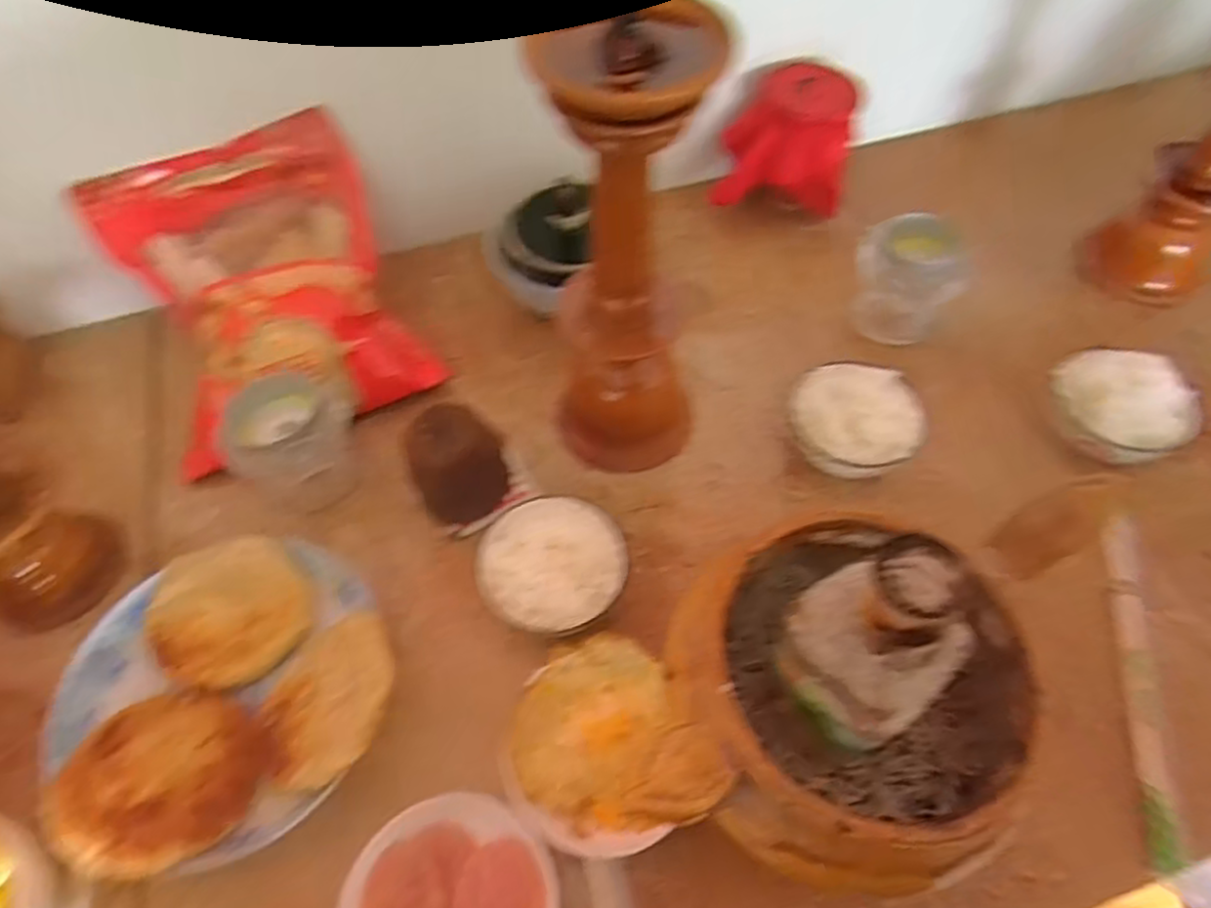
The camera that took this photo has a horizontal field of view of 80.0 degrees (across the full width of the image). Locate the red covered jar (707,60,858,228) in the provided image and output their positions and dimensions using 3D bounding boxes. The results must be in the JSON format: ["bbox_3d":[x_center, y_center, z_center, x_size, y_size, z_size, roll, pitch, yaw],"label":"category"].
[{"bbox_3d":[0.155,-0.261,0.619,0.109,0.115,0.085,16,58,12],"label":"red covered jar"}]

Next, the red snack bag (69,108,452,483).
[{"bbox_3d":[-0.233,-0.110,0.521,0.183,0.120,0.208,-27,59,-16],"label":"red snack bag"}]

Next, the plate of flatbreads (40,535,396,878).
[{"bbox_3d":[-0.211,0.131,0.404,0.171,0.049,0.170,-1,56,1],"label":"plate of flatbreads"}]

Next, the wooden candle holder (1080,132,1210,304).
[{"bbox_3d":[0.446,-0.208,0.532,0.086,0.207,0.074,37,64,23],"label":"wooden candle holder"}]

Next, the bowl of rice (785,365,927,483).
[{"bbox_3d":[0.164,-0.019,0.487,0.080,0.059,0.084,-1,56,1],"label":"bowl of rice"}]

